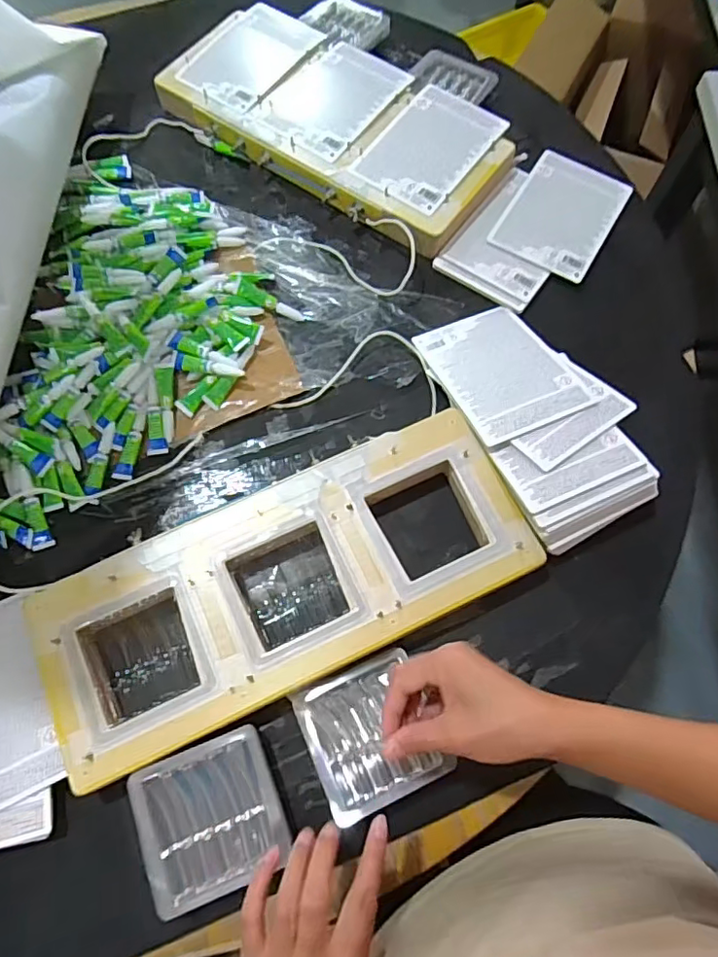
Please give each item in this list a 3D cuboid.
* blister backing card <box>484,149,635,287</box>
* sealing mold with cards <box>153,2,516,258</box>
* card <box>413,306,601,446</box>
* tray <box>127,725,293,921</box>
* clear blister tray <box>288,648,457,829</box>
[{"bbox_3d":[0.237,-0.310,0.652,0.117,0.006,0.168,30,72,11],"label":"blister backing card"},{"bbox_3d":[-0.032,-0.440,0.680,0.426,0.039,0.213,32,74,12],"label":"sealing mold with cards"},{"bbox_3d":[0.141,-0.111,0.560,0.115,0.004,0.162,-22,56,-7],"label":"card"},{"bbox_3d":[-0.115,0.262,0.435,0.104,0.017,0.103,-21,74,-8],"label":"tray"},{"bbox_3d":[0.009,0.205,0.453,0.098,0.016,0.103,-22,74,-8],"label":"clear blister tray"}]

